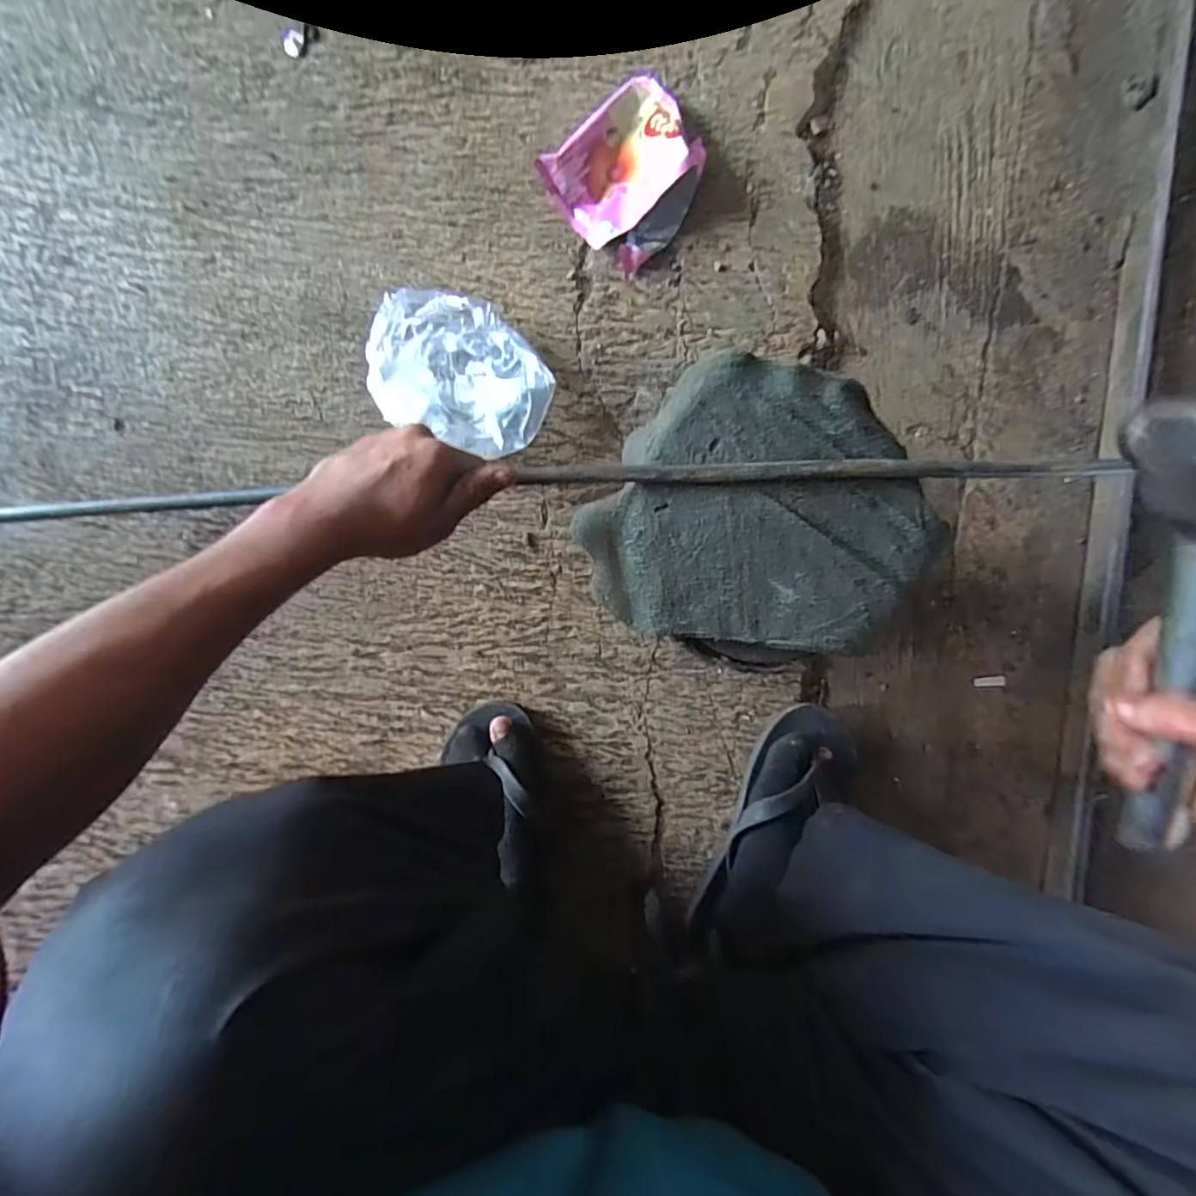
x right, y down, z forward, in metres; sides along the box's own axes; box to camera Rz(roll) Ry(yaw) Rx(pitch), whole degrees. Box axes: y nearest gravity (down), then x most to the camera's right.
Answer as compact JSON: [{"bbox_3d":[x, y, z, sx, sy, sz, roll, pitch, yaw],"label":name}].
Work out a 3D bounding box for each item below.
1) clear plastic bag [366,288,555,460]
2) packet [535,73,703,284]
[{"bbox_3d":[-0.138,-0.226,0.568,0.186,0.052,0.157,20,89,1],"label":"clear plastic bag"},{"bbox_3d":[0.038,-0.438,0.570,0.137,0.035,0.156,43,90,2],"label":"packet"}]

